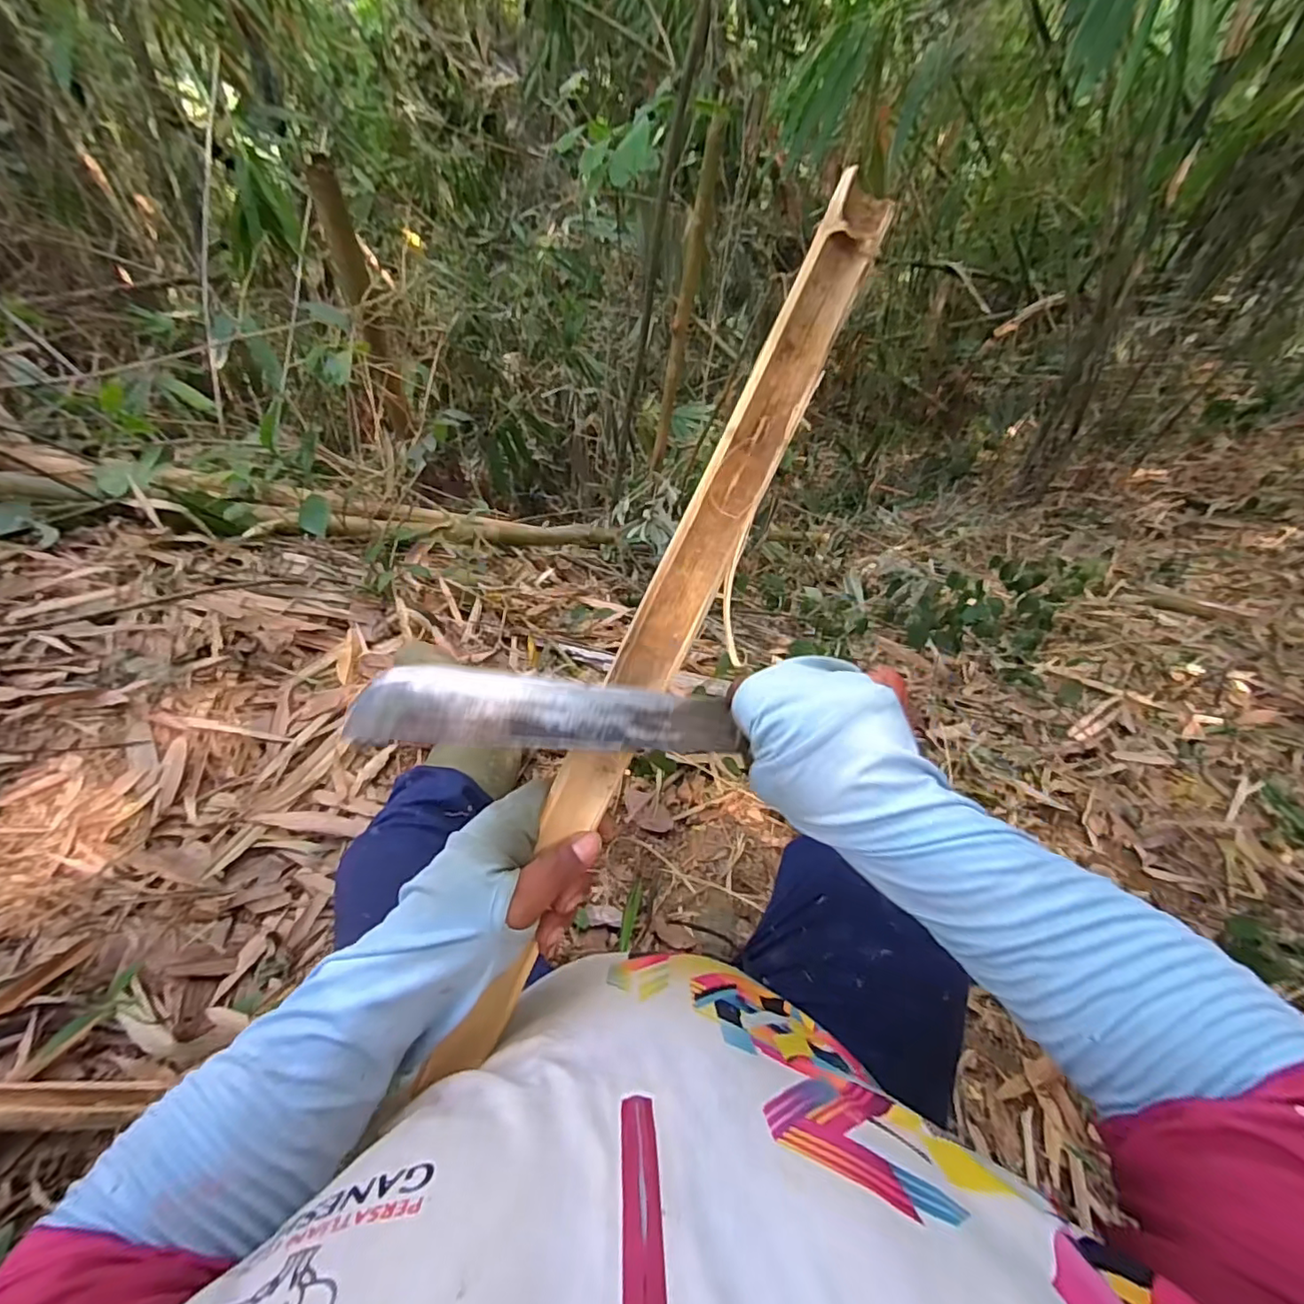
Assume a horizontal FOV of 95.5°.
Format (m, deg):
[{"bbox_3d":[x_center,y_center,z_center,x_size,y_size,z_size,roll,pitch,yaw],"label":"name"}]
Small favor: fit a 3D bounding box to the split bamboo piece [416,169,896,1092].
[{"bbox_3d":[0.011,-0.019,0.356,0.036,0.023,0.573,25,88,11],"label":"split bamboo piece"}]

